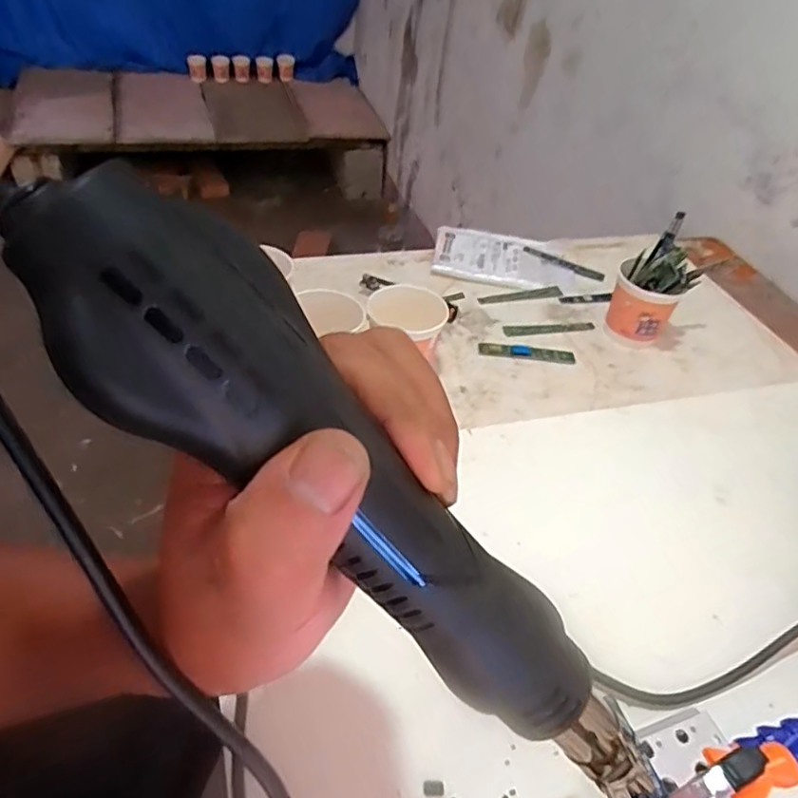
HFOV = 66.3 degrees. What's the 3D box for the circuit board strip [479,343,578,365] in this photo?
[{"bbox_3d":[0.127,-0.047,0.605,0.094,0.004,0.019,7,42,0],"label":"circuit board strip"}]

